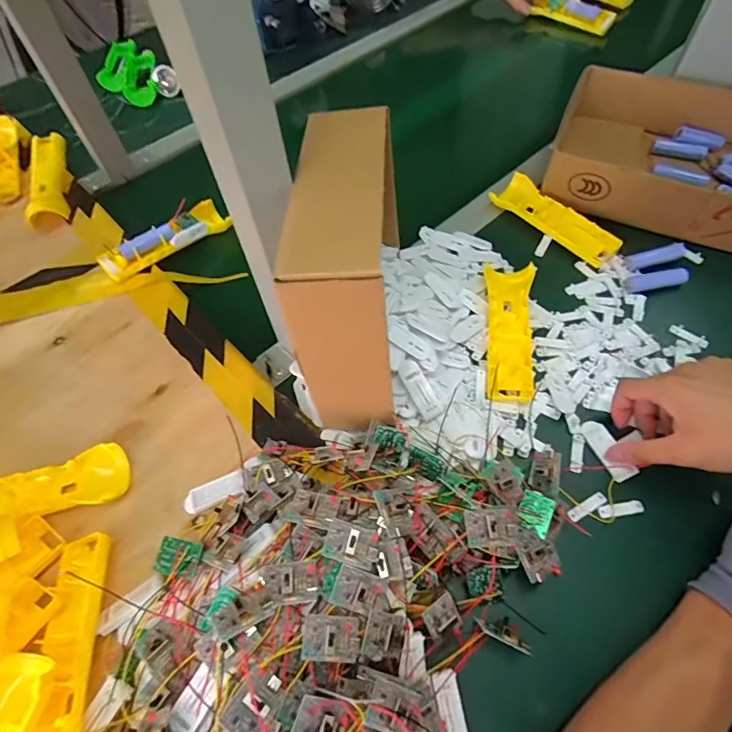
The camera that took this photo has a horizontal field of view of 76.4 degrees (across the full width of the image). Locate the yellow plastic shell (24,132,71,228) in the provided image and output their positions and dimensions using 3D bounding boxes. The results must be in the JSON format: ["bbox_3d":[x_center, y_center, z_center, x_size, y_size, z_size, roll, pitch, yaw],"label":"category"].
[{"bbox_3d":[-0.433,-0.257,0.634,0.054,0.033,0.150,-16,58,-7],"label":"yellow plastic shell"}]

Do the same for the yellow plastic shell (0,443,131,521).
[{"bbox_3d":[-0.291,0.111,0.406,0.158,0.022,0.048,-12,58,-4],"label":"yellow plastic shell"}]

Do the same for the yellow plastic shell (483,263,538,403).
[{"bbox_3d":[0.148,-0.042,0.481,0.047,0.025,0.163,7,58,7],"label":"yellow plastic shell"}]

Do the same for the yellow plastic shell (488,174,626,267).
[{"bbox_3d":[0.233,-0.180,0.575,0.046,0.035,0.160,-39,63,-20],"label":"yellow plastic shell"}]

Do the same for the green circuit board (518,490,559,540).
[{"bbox_3d":[0.140,0.120,0.383,0.027,0.004,0.033,27,62,17],"label":"green circuit board"}]

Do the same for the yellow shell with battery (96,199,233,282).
[{"bbox_3d":[-0.243,-0.154,0.566,0.154,0.030,0.040,-37,63,-19],"label":"yellow shell with battery"}]

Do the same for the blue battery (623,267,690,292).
[{"bbox_3d":[0.326,-0.098,0.522,0.070,0.015,0.020,-8,57,-2],"label":"blue battery"}]

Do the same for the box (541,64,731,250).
[{"bbox_3d":[0.450,-0.242,0.581,0.422,0.098,0.227,23,61,17],"label":"box"}]

